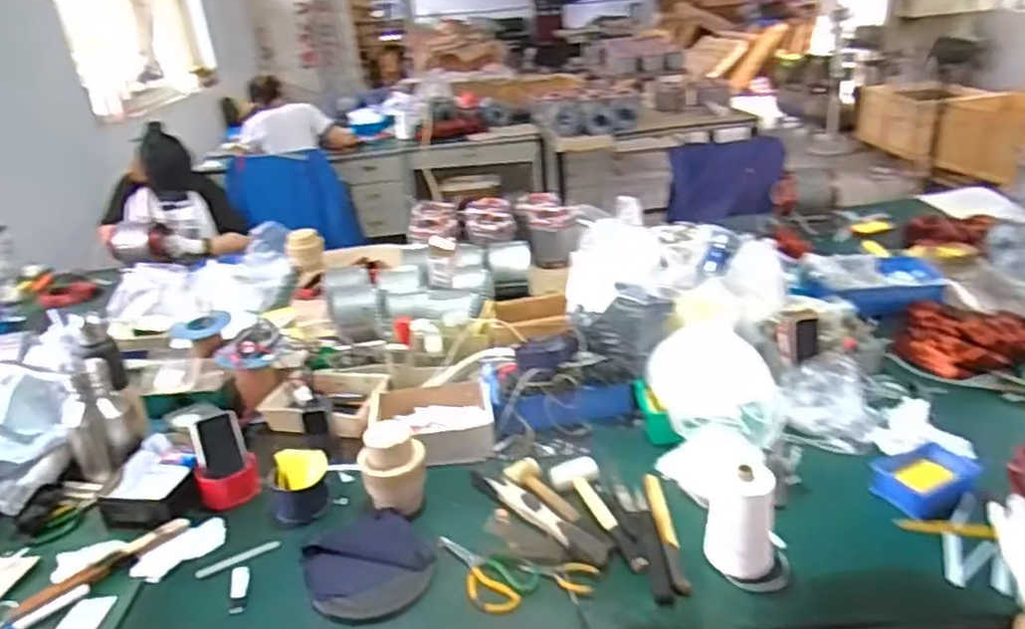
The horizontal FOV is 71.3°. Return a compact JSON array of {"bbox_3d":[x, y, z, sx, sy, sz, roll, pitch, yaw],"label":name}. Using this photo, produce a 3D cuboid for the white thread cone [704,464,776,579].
[{"bbox_3d":[0.344,0.303,1.066,0.104,0.153,0.088,4,27,18],"label":"white thread cone"}]

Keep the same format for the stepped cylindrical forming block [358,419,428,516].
[{"bbox_3d":[-0.210,0.270,1.267,0.107,0.122,0.126,-12,26,-13],"label":"stepped cylindrical forming block"}]

